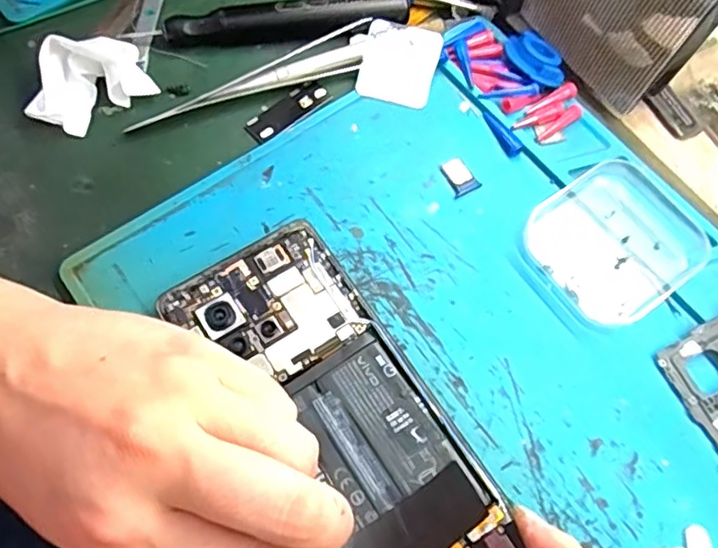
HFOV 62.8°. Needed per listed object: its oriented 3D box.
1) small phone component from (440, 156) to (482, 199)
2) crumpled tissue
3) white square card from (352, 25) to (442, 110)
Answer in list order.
[{"bbox_3d":[0.047,-0.046,0.278,0.014,0.004,0.019,-28,71,-12],"label":"small phone component"},{"bbox_3d":[-0.128,-0.089,0.277,0.050,0.024,0.038,9,68,2],"label":"crumpled tissue"},{"bbox_3d":[0.020,-0.105,0.297,0.037,0.004,0.040,14,86,-1],"label":"white square card"}]

